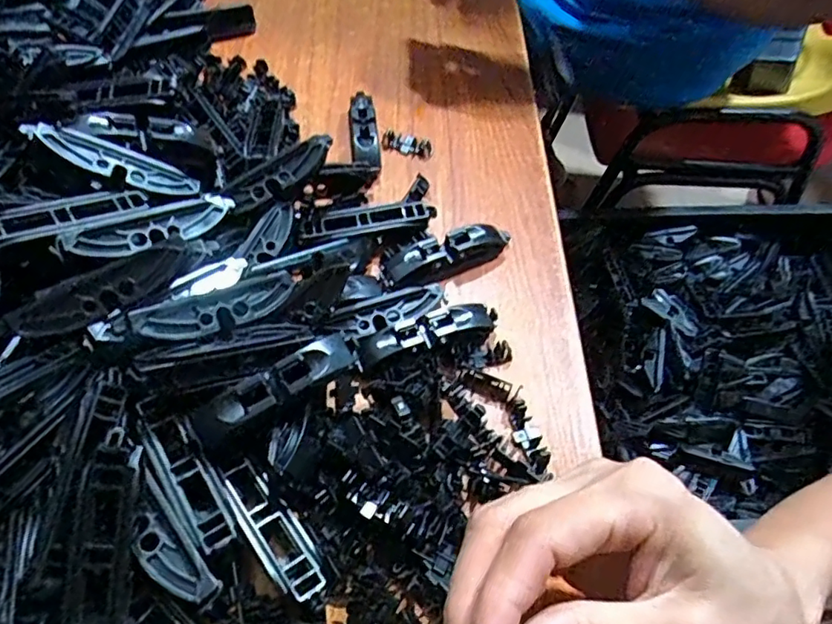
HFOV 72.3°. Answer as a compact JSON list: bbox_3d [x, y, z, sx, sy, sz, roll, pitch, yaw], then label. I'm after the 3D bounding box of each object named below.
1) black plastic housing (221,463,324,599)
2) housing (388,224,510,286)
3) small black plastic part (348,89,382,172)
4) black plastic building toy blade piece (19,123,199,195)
[{"bbox_3d":[-0.059,0.091,0.238,0.019,0.014,0.062,-34,63,-22],"label":"black plastic housing"},{"bbox_3d":[0.021,-0.032,0.329,0.075,0.018,0.022,-18,58,-13],"label":"housing"},{"bbox_3d":[-0.036,-0.125,0.390,0.018,0.018,0.073,-5,56,-4],"label":"small black plastic part"},{"bbox_3d":[-0.149,-0.075,0.282,0.077,0.008,0.017,18,49,-30],"label":"black plastic building toy blade piece"}]

